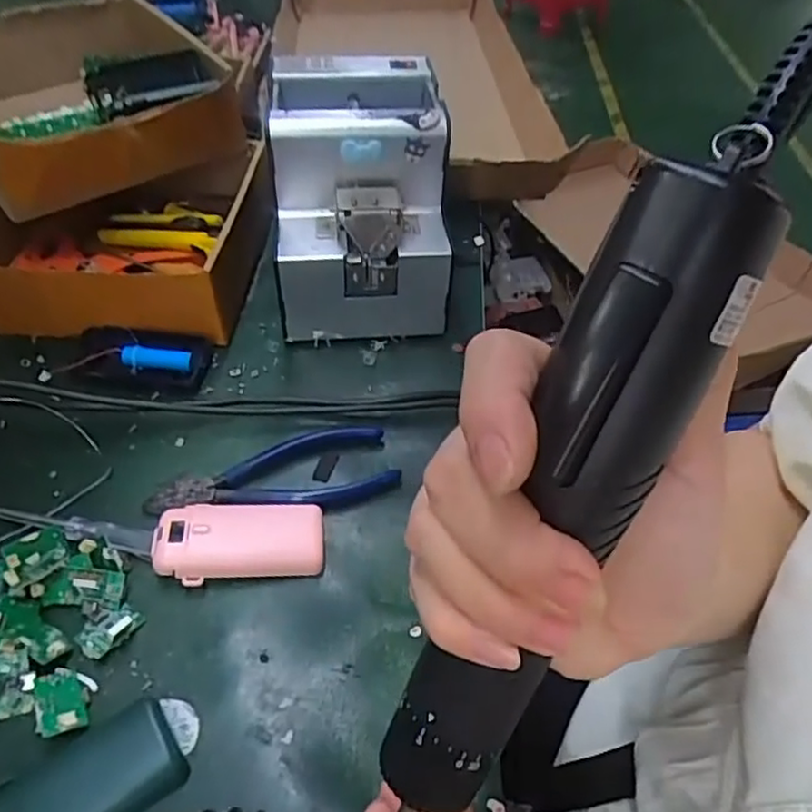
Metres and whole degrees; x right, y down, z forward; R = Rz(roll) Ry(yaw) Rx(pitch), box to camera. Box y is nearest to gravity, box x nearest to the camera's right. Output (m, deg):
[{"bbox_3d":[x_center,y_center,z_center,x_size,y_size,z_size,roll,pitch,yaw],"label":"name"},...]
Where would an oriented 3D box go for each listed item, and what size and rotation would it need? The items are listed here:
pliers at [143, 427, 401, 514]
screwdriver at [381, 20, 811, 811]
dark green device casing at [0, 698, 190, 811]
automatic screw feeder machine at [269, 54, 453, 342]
[{"bbox_3d":[-0.083,0.037,0.427,0.151,0.011,0.064,-2,47,-6],"label":"pliers"},{"bbox_3d":[0.049,0.018,0.174,0.042,0.231,0.044,25,18,19],"label":"screwdriver"},{"bbox_3d":[-0.146,0.173,0.294,0.089,0.016,0.046,-30,56,-27],"label":"dark green device casing"},{"bbox_3d":[-0.037,-0.156,0.512,0.124,0.153,0.165,-3,48,-6],"label":"automatic screw feeder machine"}]

